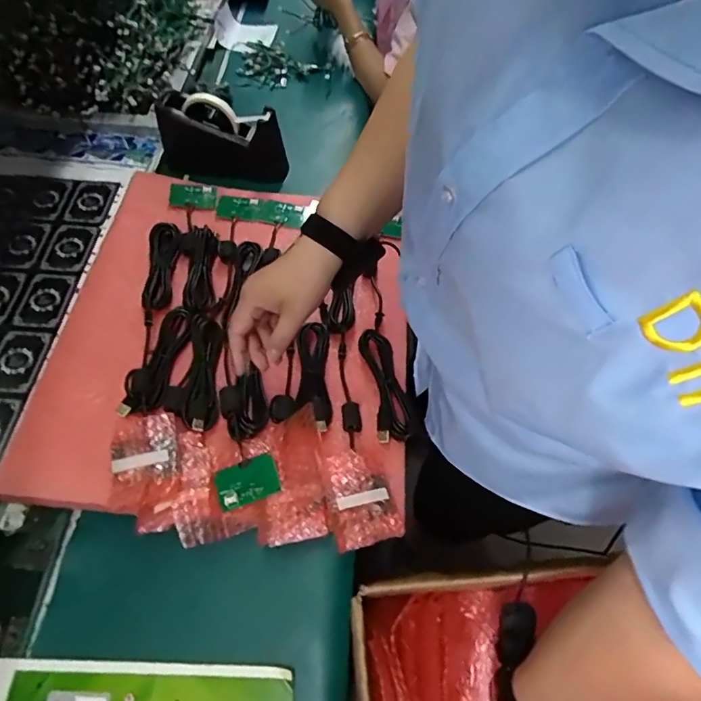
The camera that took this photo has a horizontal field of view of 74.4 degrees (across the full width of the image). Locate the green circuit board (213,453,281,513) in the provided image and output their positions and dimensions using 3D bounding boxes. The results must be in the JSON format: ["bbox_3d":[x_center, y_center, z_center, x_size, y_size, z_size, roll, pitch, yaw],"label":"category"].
[{"bbox_3d":[-0.112,0.142,0.500,0.066,0.004,0.044,-22,67,-2],"label":"green circuit board"}]

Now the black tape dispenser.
[{"bbox_3d":[-0.214,-0.328,0.743,0.202,0.113,0.091,11,58,5],"label":"black tape dispenser"}]

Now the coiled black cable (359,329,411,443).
[{"bbox_3d":[0.045,0.039,0.567,0.045,0.022,0.140,-7,58,-6],"label":"coiled black cable"}]

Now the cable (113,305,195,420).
[{"bbox_3d":[-0.234,0.007,0.560,0.042,0.026,0.152,7,58,3],"label":"cable"}]

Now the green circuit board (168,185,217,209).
[{"bbox_3d":[-0.248,-0.241,0.723,0.070,0.005,0.037,4,67,-9],"label":"green circuit board"}]

